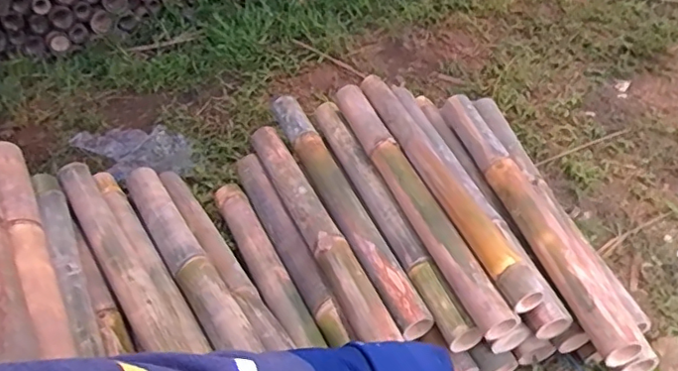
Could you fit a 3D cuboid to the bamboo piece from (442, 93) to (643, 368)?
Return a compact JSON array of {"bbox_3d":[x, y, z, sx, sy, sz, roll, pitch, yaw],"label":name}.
[{"bbox_3d":[0.314,0.022,0.977,0.066,0.054,0.603,-12,43,-8],"label":"bamboo piece"}]

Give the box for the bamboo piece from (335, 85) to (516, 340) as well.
[{"bbox_3d":[0.120,0.006,1.008,0.054,0.067,0.602,-17,44,-13],"label":"bamboo piece"}]

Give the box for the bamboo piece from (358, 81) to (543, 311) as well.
[{"bbox_3d":[0.165,-0.020,1.012,0.052,0.058,0.593,-16,44,-12],"label":"bamboo piece"}]

